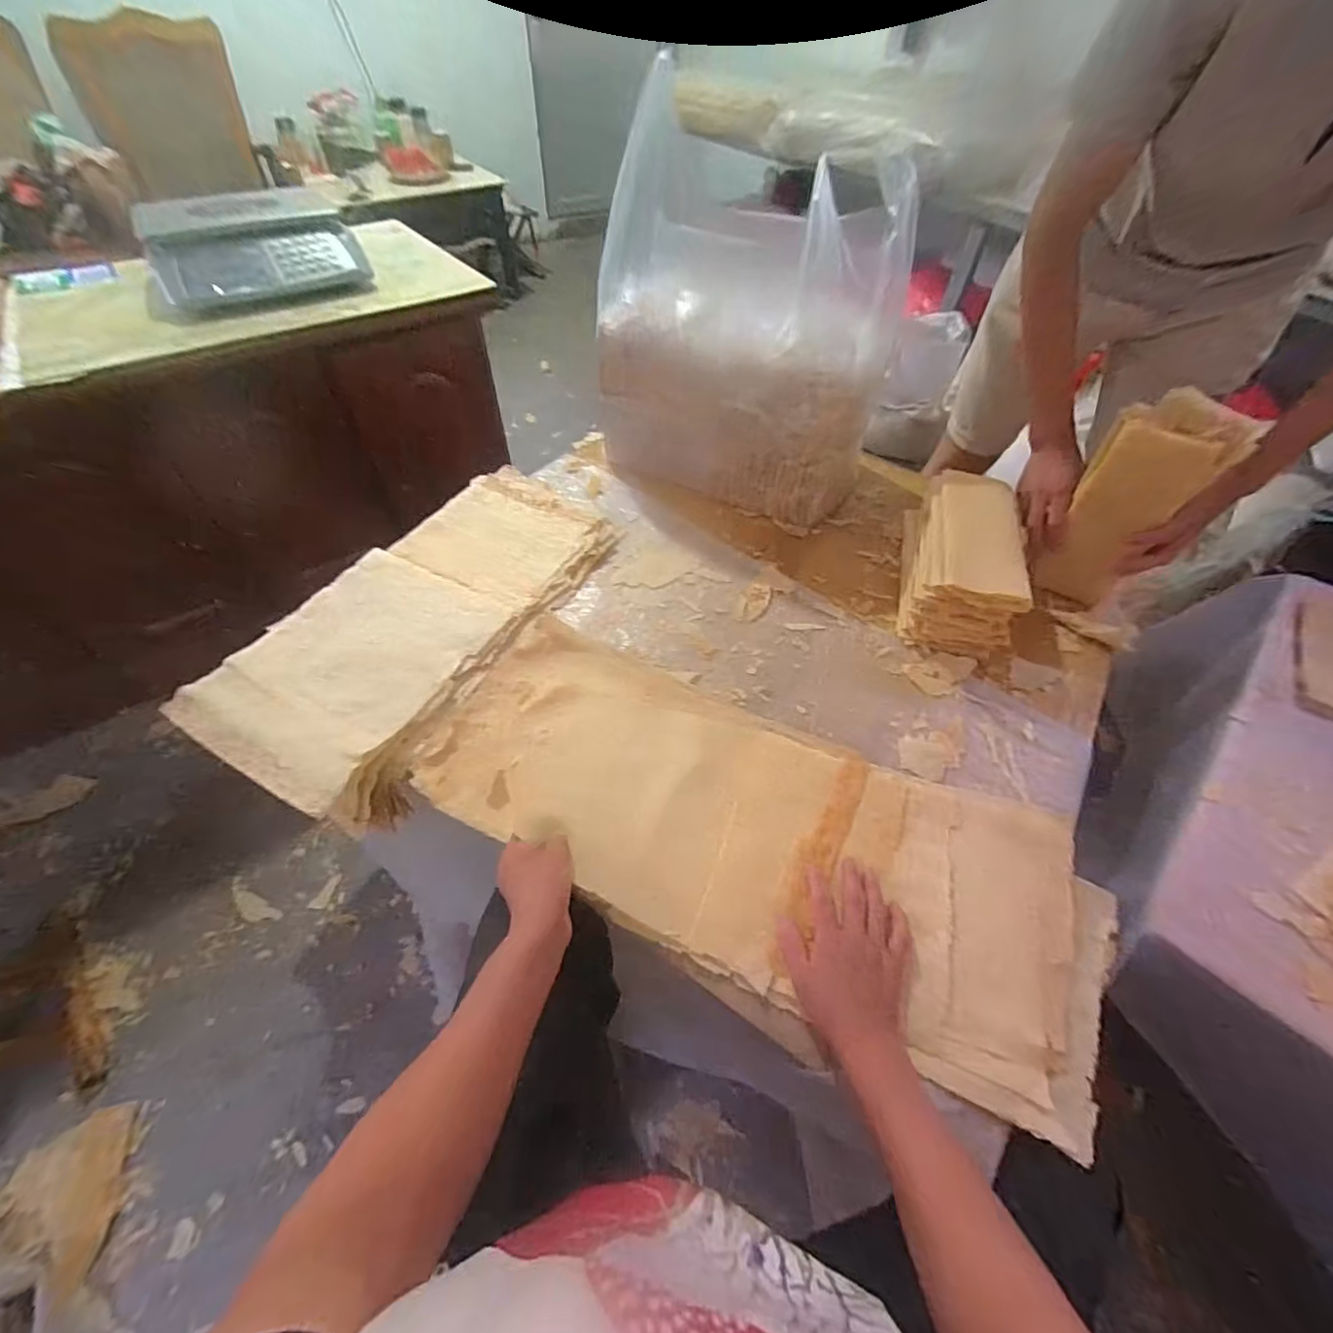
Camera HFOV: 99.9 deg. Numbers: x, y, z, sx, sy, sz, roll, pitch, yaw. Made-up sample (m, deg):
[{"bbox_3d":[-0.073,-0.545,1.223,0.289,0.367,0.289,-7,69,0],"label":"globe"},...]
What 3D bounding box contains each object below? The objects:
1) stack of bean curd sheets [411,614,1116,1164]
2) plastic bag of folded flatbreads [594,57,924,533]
[{"bbox_3d":[0.080,0.176,0.624,0.740,0.035,0.312,22,56,14],"label":"stack of bean curd sheets"},{"bbox_3d":[0.118,-0.513,0.894,0.453,0.442,0.247,15,53,10],"label":"plastic bag of folded flatbreads"}]

